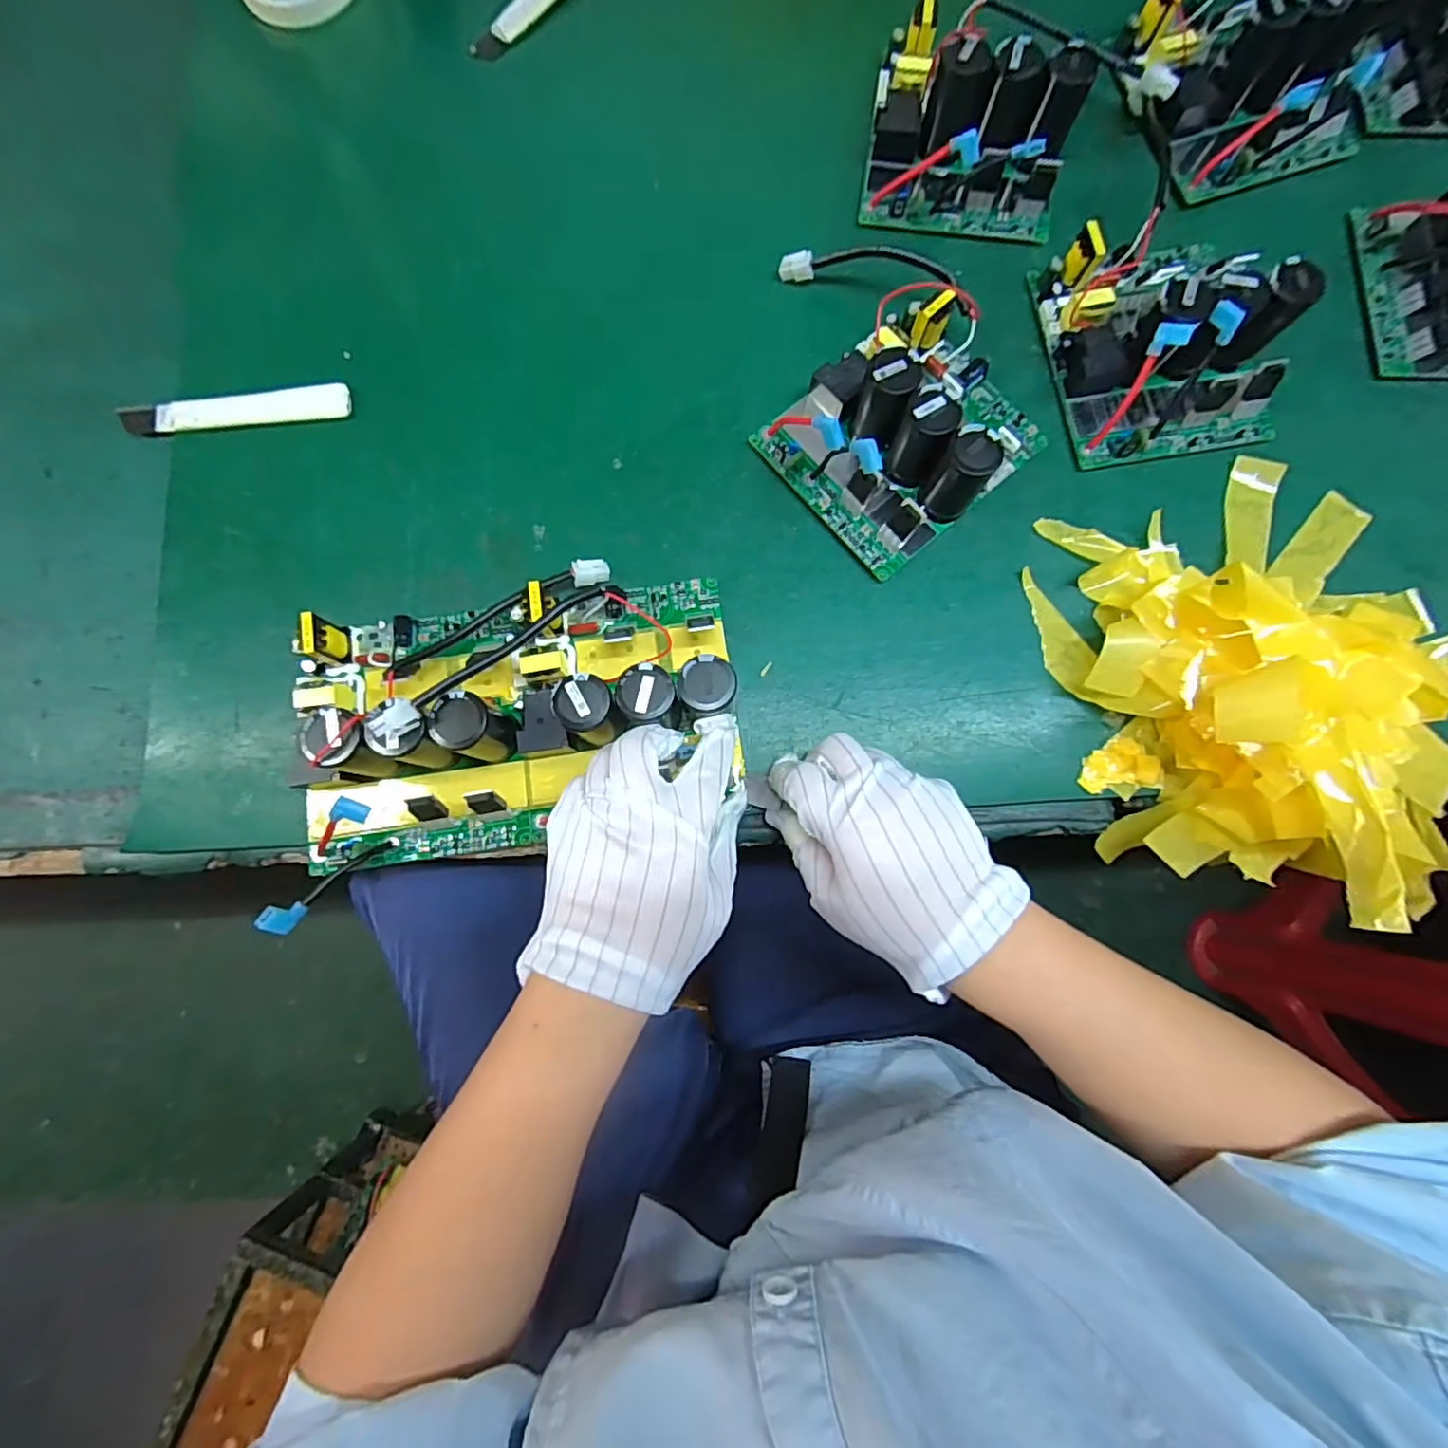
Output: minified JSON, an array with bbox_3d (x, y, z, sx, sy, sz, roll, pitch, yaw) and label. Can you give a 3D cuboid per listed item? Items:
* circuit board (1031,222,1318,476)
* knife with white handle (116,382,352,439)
[{"bbox_3d":[0.263,-0.233,0.358,0.120,0.056,0.137,-10,82,-1],"label":"circuit board"},{"bbox_3d":[-0.302,-0.196,0.383,0.135,0.007,0.025,-8,82,-1],"label":"knife with white handle"}]

